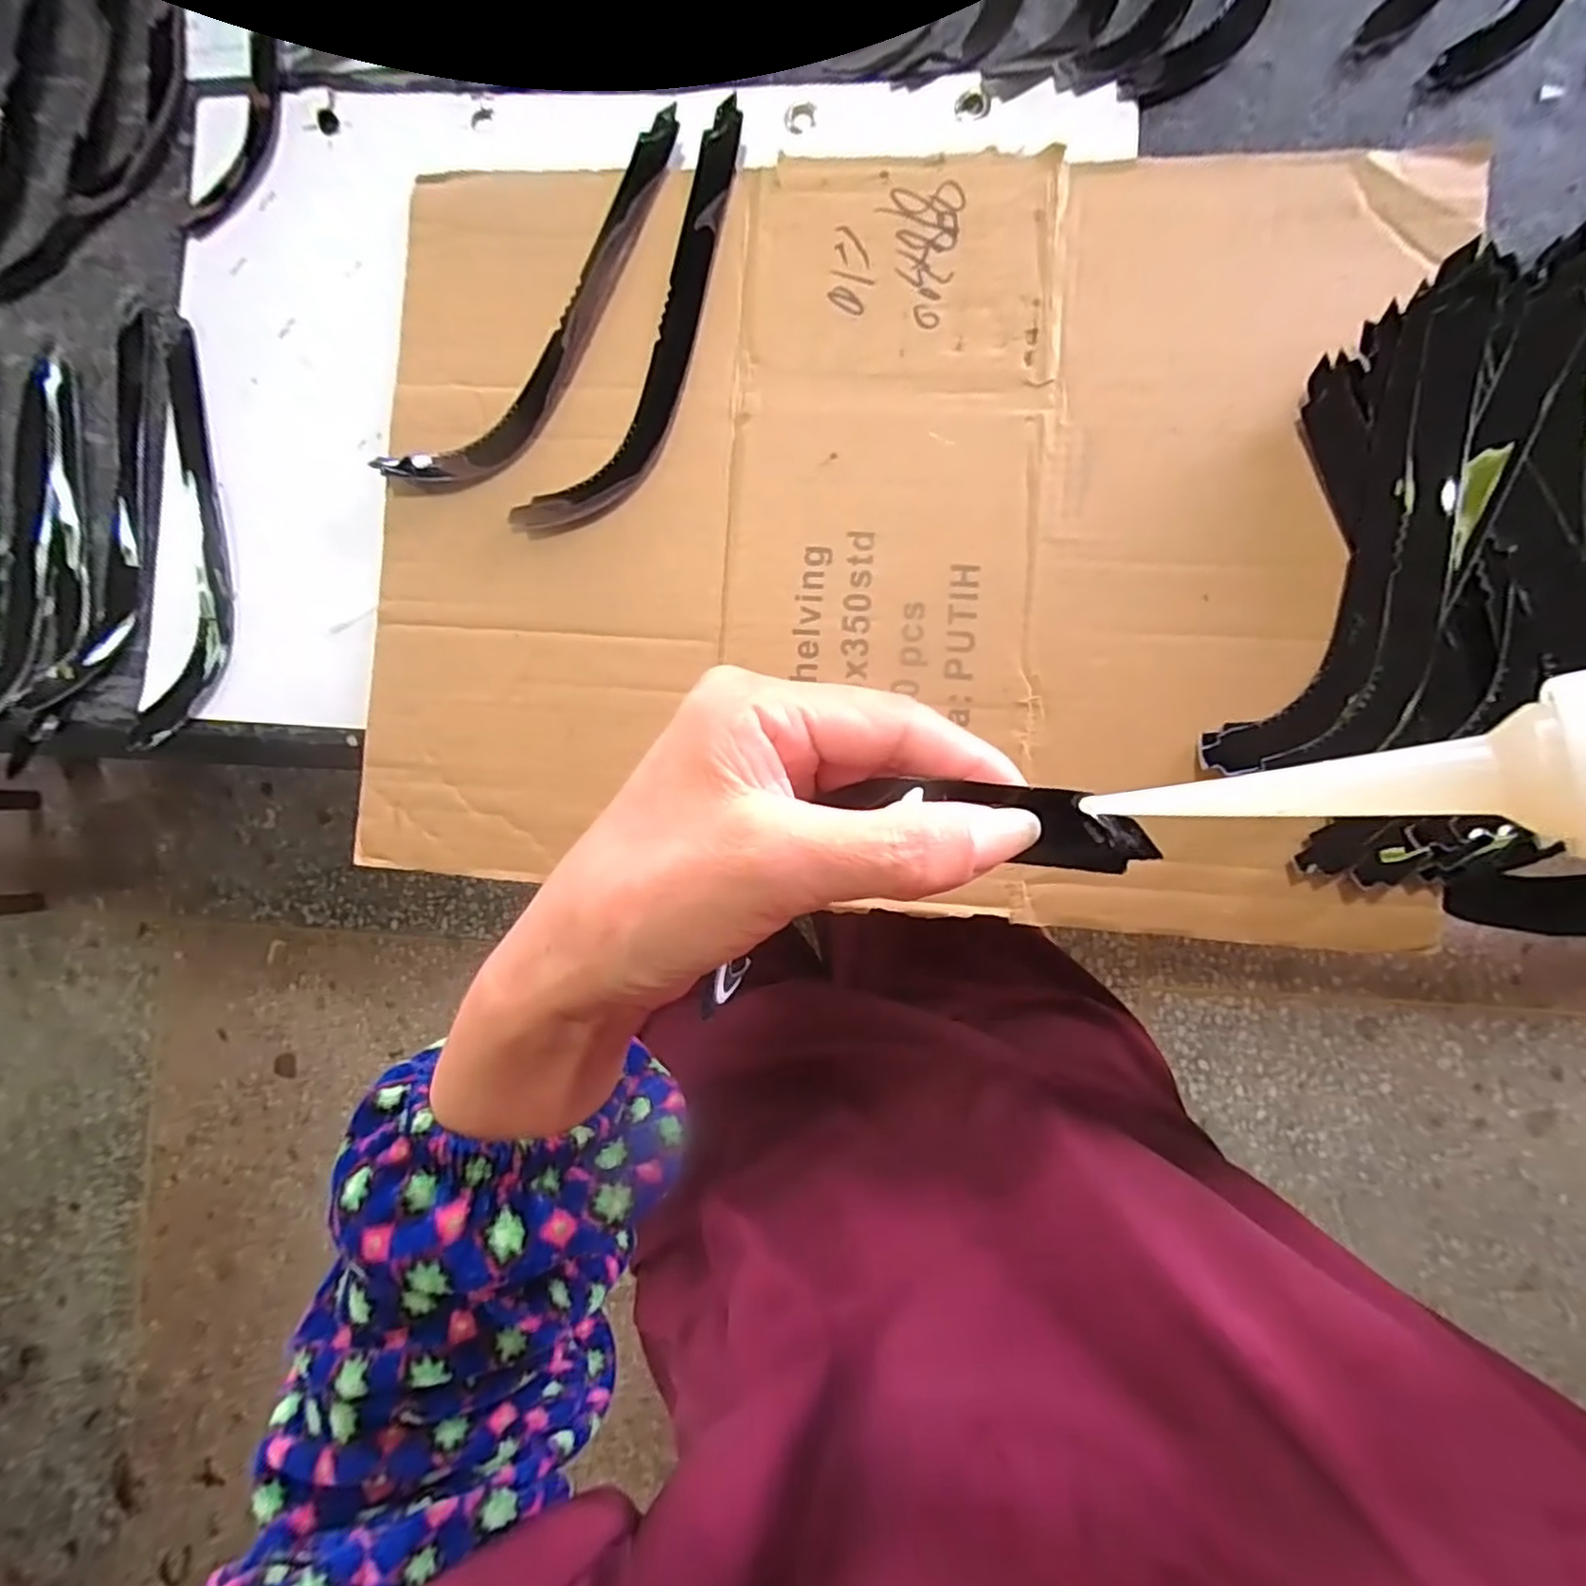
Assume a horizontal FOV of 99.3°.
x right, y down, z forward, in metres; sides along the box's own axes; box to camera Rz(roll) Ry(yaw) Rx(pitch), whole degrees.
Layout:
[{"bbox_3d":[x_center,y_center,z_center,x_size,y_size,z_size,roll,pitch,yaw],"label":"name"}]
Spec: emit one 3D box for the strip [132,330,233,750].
[{"bbox_3d":[-0.298,-0.129,0.333,0.047,0.008,0.211,3,88,5],"label":"strip"}]

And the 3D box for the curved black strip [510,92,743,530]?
[{"bbox_3d":[-0.062,-0.213,0.315,0.047,0.007,0.211,27,90,6],"label":"curved black strip"}]

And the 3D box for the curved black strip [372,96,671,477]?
[{"bbox_3d":[-0.111,-0.222,0.314,0.042,0.011,0.208,38,91,5],"label":"curved black strip"}]

